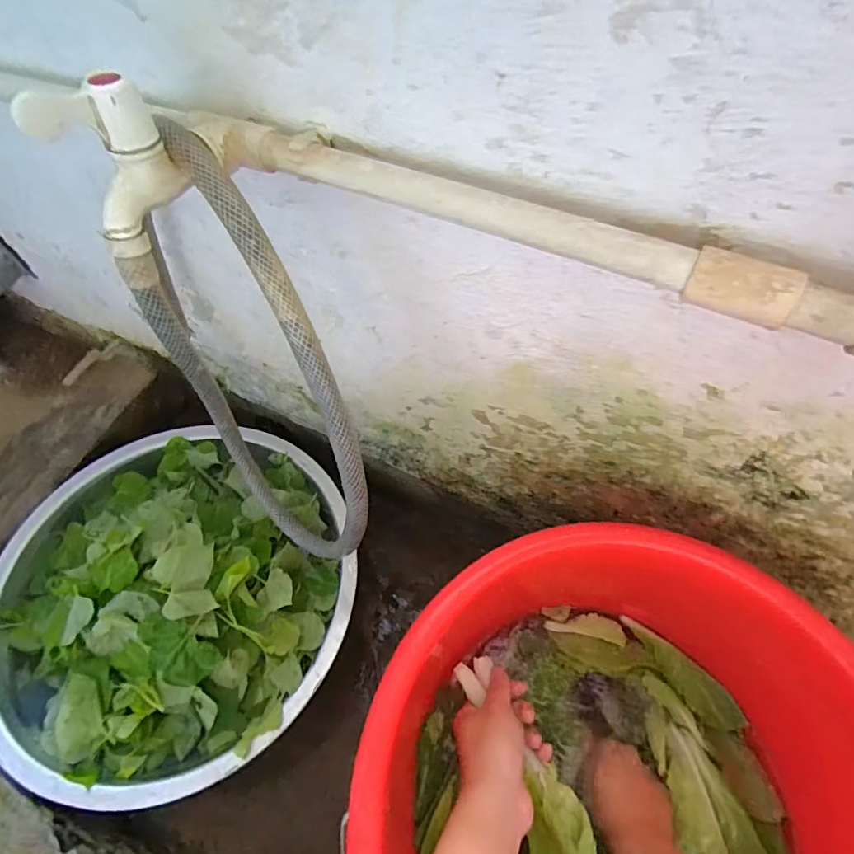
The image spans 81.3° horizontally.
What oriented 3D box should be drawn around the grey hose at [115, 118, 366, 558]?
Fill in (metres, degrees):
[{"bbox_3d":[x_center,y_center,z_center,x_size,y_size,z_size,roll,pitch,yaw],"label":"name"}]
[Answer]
[{"bbox_3d":[-0.117,-0.010,0.366,0.096,0.311,0.170,-32,63,-16],"label":"grey hose"}]

